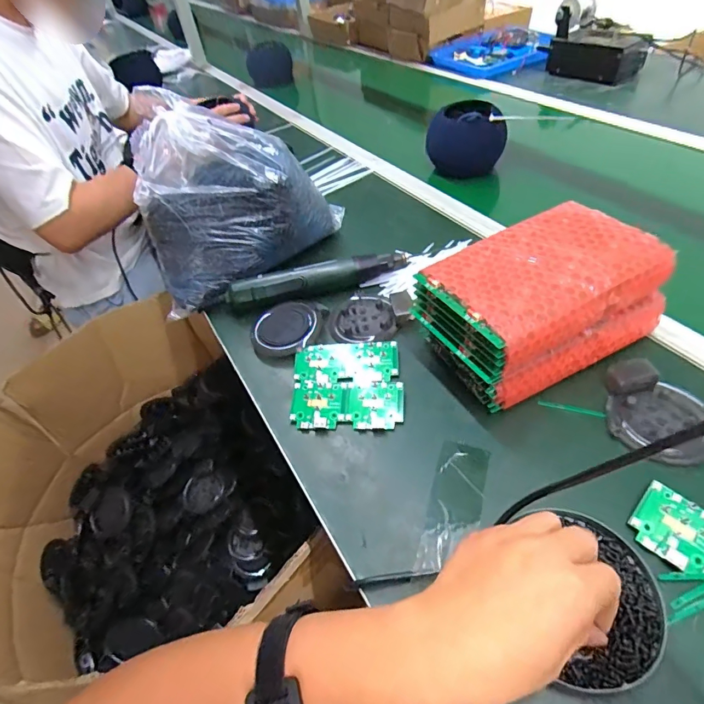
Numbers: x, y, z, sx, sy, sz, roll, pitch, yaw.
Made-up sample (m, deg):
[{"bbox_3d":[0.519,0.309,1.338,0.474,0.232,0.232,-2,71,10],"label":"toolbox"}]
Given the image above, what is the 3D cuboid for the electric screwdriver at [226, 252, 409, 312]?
[{"bbox_3d":[-0.043,-0.099,0.570,0.234,0.030,0.045,-19,48,-8],"label":"electric screwdriver"}]

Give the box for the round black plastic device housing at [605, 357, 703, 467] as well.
[{"bbox_3d":[0.284,0.054,0.399,0.088,0.033,0.081,9,50,17],"label":"round black plastic device housing"}]

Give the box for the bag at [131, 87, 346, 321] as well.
[{"bbox_3d":[-0.170,-0.223,0.608,0.289,0.189,0.198,-39,52,-24],"label":"bag"}]

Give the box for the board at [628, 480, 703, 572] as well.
[{"bbox_3d":[0.250,0.136,0.332,0.058,0.004,0.054,34,68,30],"label":"board"}]

